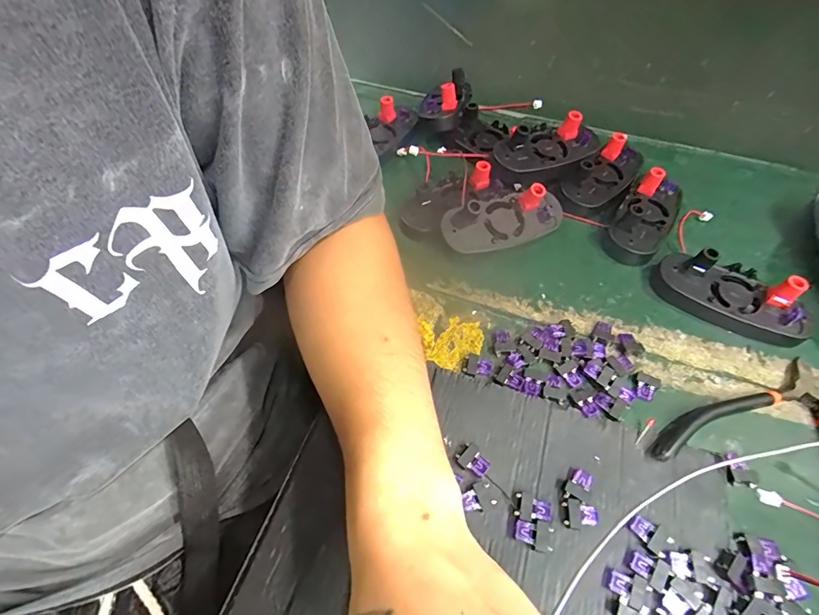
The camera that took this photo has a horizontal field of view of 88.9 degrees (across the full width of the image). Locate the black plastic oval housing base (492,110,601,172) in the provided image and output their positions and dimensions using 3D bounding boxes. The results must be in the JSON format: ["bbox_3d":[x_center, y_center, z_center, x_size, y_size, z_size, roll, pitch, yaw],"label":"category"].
[{"bbox_3d":[0.135,-0.154,0.402,0.111,0.037,0.062,-7,57,-5],"label":"black plastic oval housing base"}]

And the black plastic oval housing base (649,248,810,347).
[{"bbox_3d":[0.257,-0.013,0.332,0.108,0.036,0.049,26,60,16],"label":"black plastic oval housing base"}]

